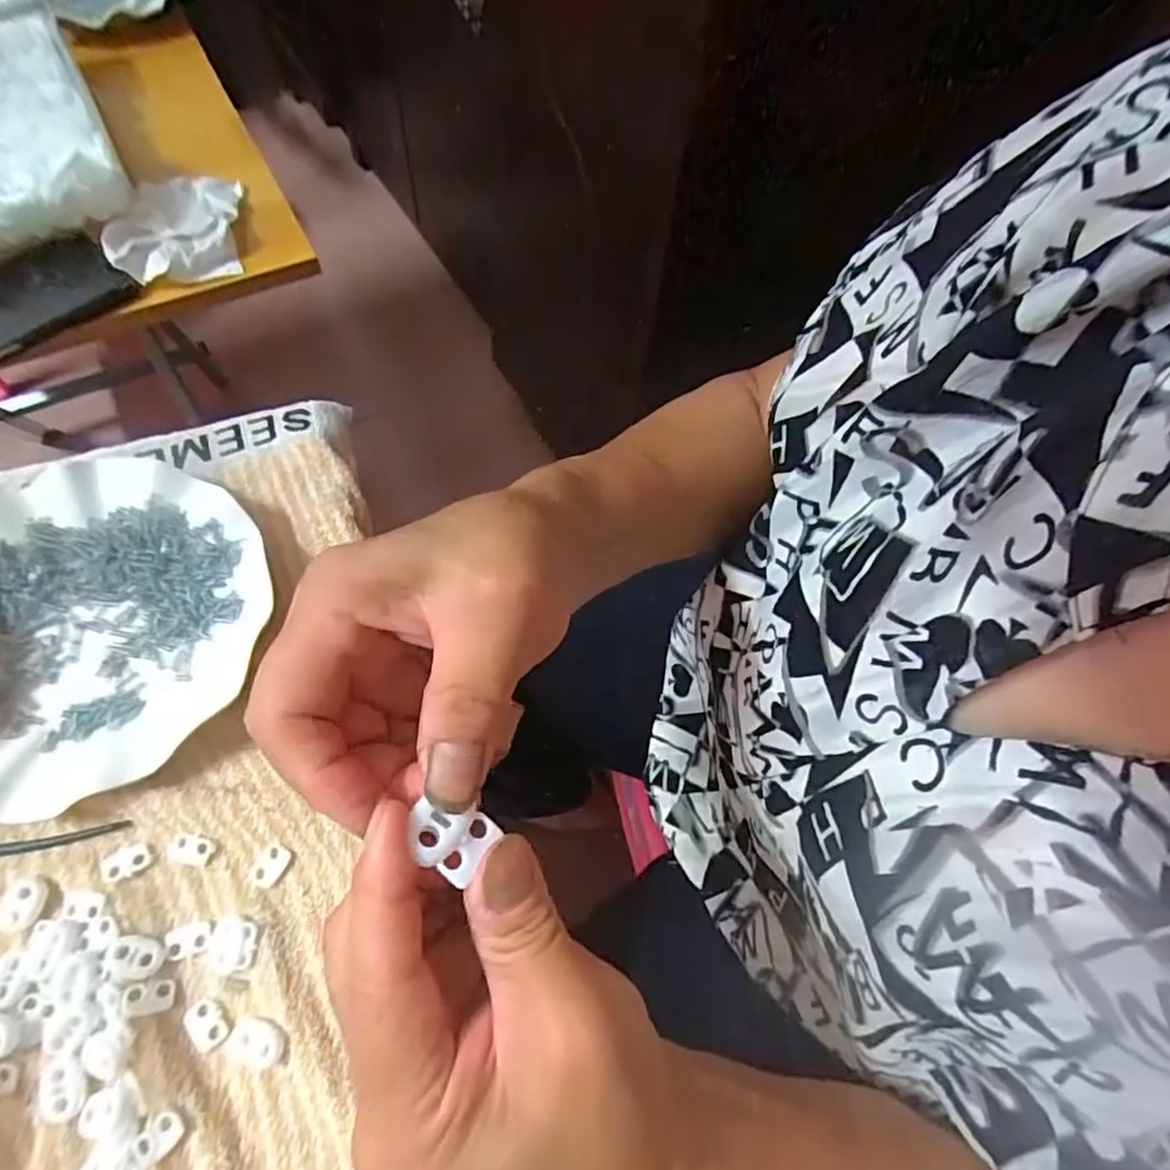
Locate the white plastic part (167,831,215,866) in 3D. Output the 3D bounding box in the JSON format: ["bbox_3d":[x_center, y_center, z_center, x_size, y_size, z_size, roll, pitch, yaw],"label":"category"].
[{"bbox_3d":[-0.184,0.123,0.299,0.021,0.004,0.013,9,64,1],"label":"white plastic part"}]

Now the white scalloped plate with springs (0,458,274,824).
[{"bbox_3d":[-0.259,0.019,0.331,0.179,0.023,0.175,1,64,-3],"label":"white scalloped plate with springs"}]

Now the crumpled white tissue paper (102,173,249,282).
[{"bbox_3d":[-0.300,-0.262,0.469,0.083,0.026,0.107,-8,65,-8],"label":"crumpled white tissue paper"}]

